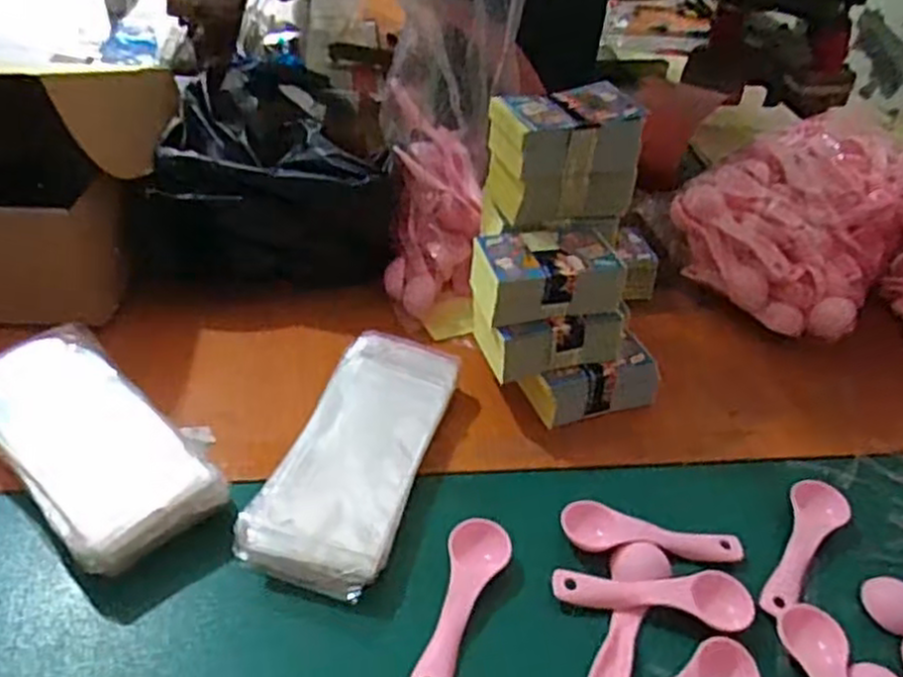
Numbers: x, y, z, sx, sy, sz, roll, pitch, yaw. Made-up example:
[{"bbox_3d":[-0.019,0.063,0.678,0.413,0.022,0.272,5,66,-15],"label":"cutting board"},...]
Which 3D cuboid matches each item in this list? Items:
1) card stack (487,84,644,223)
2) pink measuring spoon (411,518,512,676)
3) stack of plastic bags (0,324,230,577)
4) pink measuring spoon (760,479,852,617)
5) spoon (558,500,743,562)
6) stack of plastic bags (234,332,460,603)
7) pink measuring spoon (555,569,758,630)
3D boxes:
[{"bbox_3d":[0.082,-0.137,0.559,0.104,0.078,0.066,-7,41,-17],"label":"card stack"},{"bbox_3d":[0.004,0.152,0.423,0.034,0.019,0.112,16,40,10],"label":"pink measuring spoon"},{"bbox_3d":[-0.227,0.066,0.477,0.189,0.044,0.099,33,46,28],"label":"stack of plastic bags"},{"bbox_3d":[0.220,0.131,0.473,0.034,0.016,0.111,30,44,25],"label":"pink measuring spoon"},{"bbox_3d":[0.126,0.123,0.475,0.112,0.011,0.033,5,39,-3],"label":"spoon"},{"bbox_3d":[-0.058,0.071,0.494,0.088,0.031,0.197,16,40,10],"label":"stack of plastic bags"},{"bbox_3d":[0.117,0.146,0.437,0.112,0.012,0.030,9,39,3],"label":"pink measuring spoon"}]

